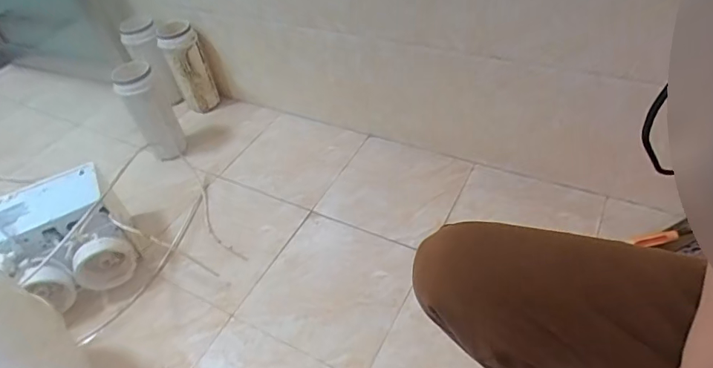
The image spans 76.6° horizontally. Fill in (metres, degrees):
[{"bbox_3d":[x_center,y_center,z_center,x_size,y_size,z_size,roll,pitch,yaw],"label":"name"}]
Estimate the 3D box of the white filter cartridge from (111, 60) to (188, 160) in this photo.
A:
[{"bbox_3d":[-0.518,-0.178,1.152,0.092,0.277,0.094,-29,50,-17],"label":"white filter cartridge"}]

